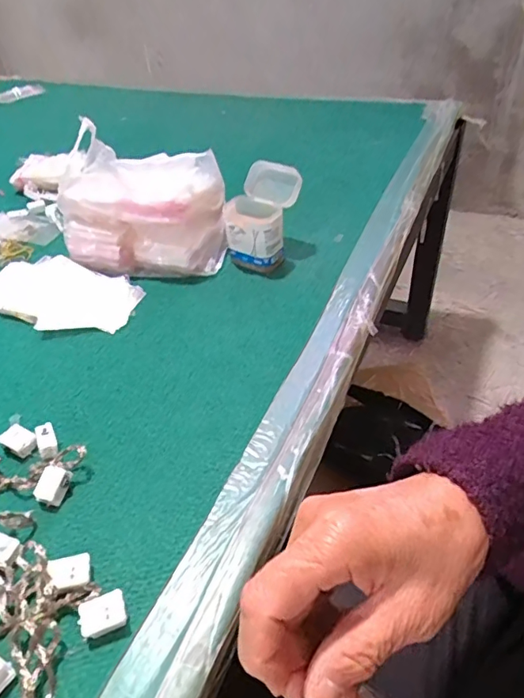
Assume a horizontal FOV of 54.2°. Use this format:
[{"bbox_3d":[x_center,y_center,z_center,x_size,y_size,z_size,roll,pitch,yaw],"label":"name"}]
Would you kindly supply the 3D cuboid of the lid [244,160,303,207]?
[{"bbox_3d":[0.011,-0.196,0.604,0.074,0.047,0.009,22,6,26],"label":"lid"}]

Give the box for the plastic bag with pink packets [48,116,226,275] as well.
[{"bbox_3d":[-0.144,-0.171,0.610,0.192,0.134,0.110,7,44,13],"label":"plastic bag with pink packets"}]

